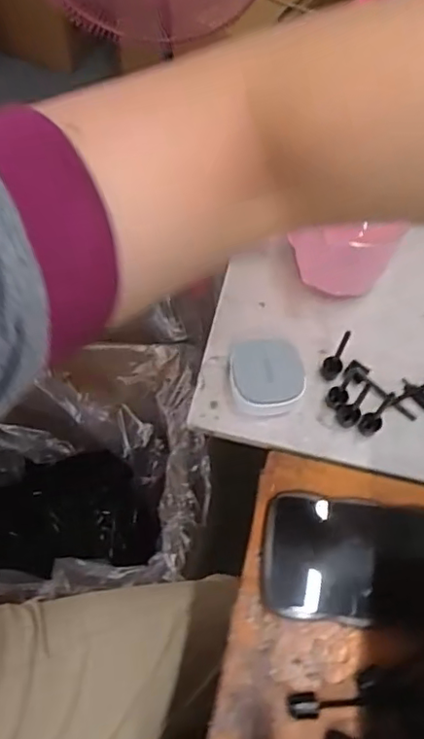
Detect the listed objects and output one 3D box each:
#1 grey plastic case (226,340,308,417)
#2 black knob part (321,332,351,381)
[{"bbox_3d":[0.039,0.006,0.434,0.053,0.031,0.053,-8,64,-6],"label":"grey plastic case"},{"bbox_3d":[0.093,-0.009,0.437,0.015,0.043,0.020,24,65,10],"label":"black knob part"}]

